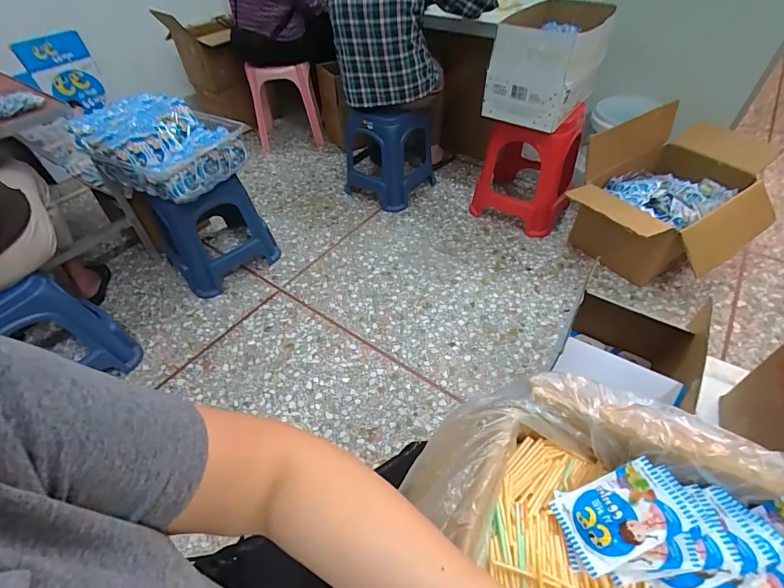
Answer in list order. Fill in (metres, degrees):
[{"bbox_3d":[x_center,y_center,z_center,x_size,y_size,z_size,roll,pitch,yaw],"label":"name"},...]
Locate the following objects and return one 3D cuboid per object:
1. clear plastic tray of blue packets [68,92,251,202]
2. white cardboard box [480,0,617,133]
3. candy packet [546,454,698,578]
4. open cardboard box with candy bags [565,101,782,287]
[{"bbox_3d":[-0.739,-0.493,1.271,0.425,0.179,0.343,18,51,18],"label":"clear plastic tray of blue packets"},{"bbox_3d":[0.536,-0.807,1.340,0.326,0.268,0.466,23,54,20],"label":"white cardboard box"},{"bbox_3d":[0.215,0.208,0.364,0.105,0.015,0.064,-32,48,7],"label":"candy packet"},{"bbox_3d":[1.060,-0.336,1.441,0.751,0.387,0.536,-28,52,-21],"label":"open cardboard box with candy bags"}]

